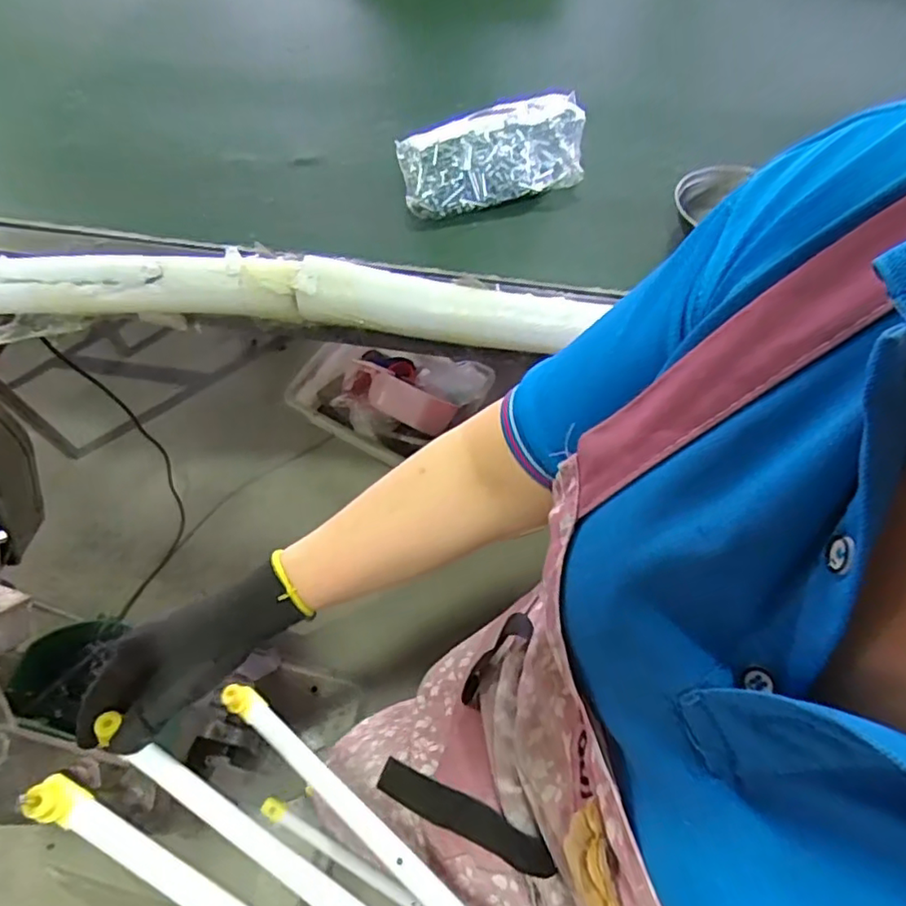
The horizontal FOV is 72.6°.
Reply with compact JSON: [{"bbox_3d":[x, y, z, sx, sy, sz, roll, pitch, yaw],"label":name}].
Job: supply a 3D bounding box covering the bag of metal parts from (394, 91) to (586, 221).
[{"bbox_3d":[0.055,-0.438,0.889,0.266,0.069,0.152,-13,60,-5],"label":"bag of metal parts"}]

